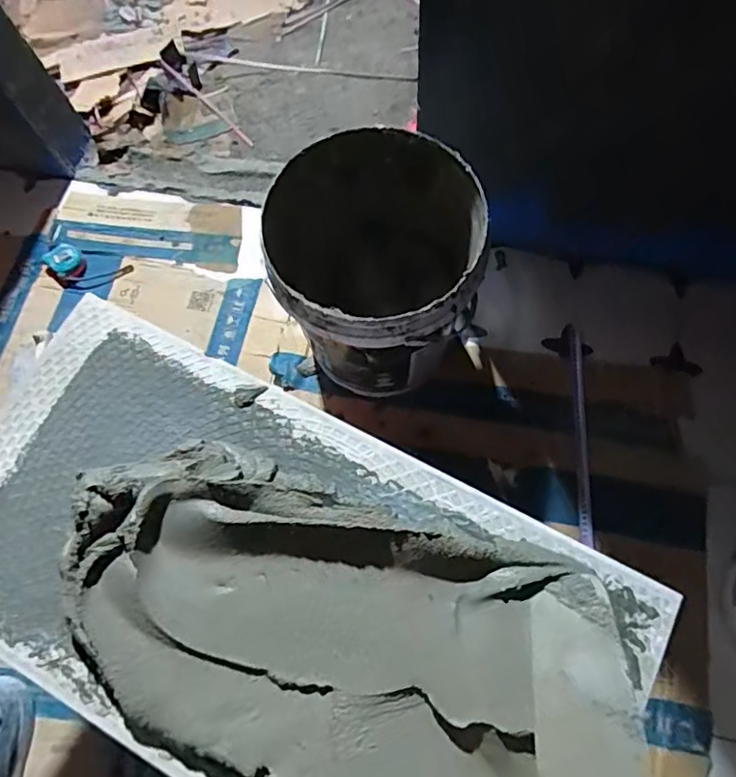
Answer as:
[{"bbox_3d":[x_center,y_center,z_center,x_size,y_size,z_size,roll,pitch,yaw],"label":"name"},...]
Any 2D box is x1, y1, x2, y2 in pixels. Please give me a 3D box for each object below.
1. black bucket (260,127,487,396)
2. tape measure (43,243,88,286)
[{"bbox_3d":[0.018,-0.163,0.850,0.294,0.316,0.286,-1,71,3],"label":"black bucket"},{"bbox_3d":[-0.629,-0.258,1.120,0.073,0.032,0.095,-37,74,-10],"label":"tape measure"}]

